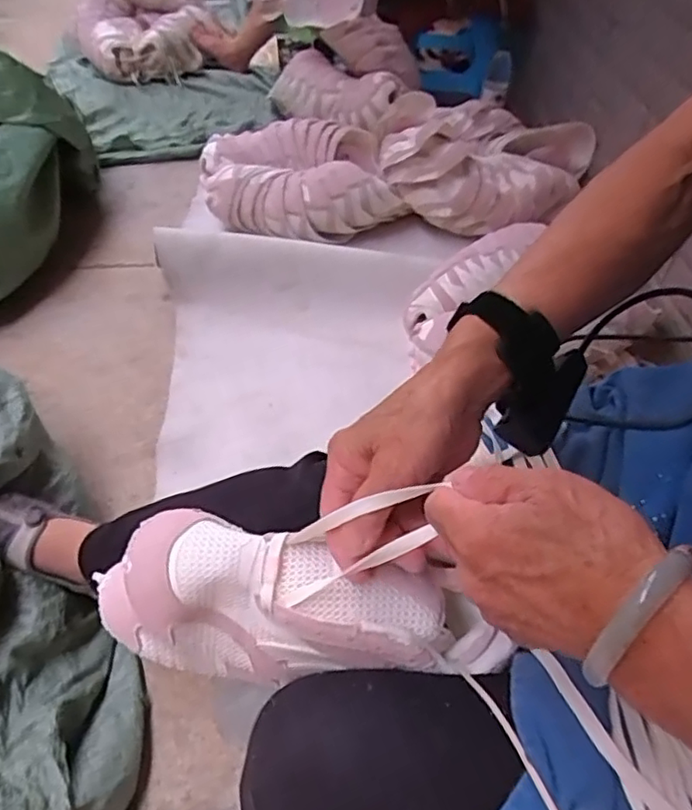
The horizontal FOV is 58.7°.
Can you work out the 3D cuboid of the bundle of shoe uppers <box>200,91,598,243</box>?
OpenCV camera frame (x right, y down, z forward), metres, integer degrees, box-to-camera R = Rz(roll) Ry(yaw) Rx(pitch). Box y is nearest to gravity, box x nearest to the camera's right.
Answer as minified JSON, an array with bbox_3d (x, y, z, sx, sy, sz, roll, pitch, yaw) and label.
[{"bbox_3d":[0.105,-0.493,1.289,0.801,0.165,0.296,0,47,-2],"label":"bundle of shoe uppers"}]

